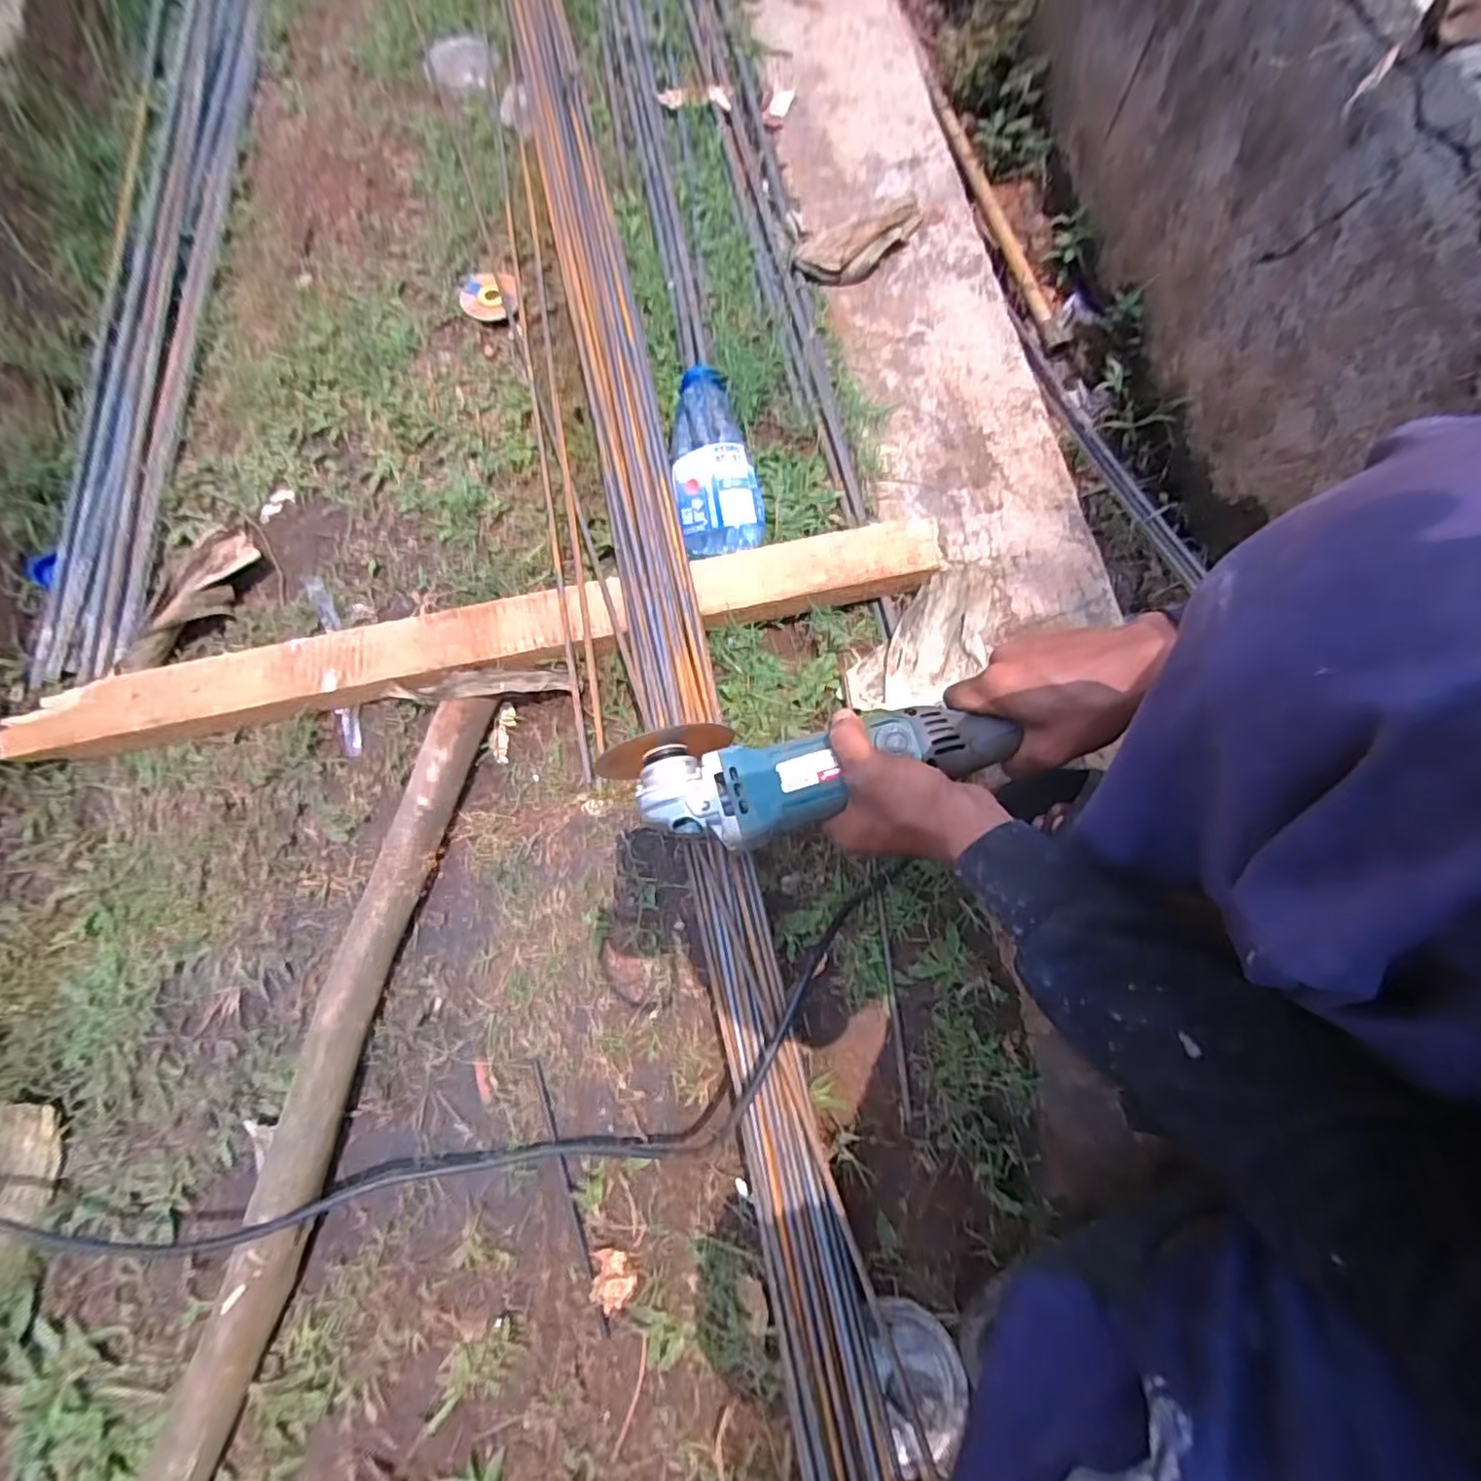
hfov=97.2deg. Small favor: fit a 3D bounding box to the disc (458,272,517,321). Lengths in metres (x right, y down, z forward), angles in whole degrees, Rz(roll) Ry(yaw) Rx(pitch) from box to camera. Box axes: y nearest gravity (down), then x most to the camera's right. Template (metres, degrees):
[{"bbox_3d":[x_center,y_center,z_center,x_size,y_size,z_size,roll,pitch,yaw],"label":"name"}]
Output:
[{"bbox_3d":[-0.270,-0.478,0.698,0.059,0.006,0.065,-10,74,-2],"label":"disc"}]

